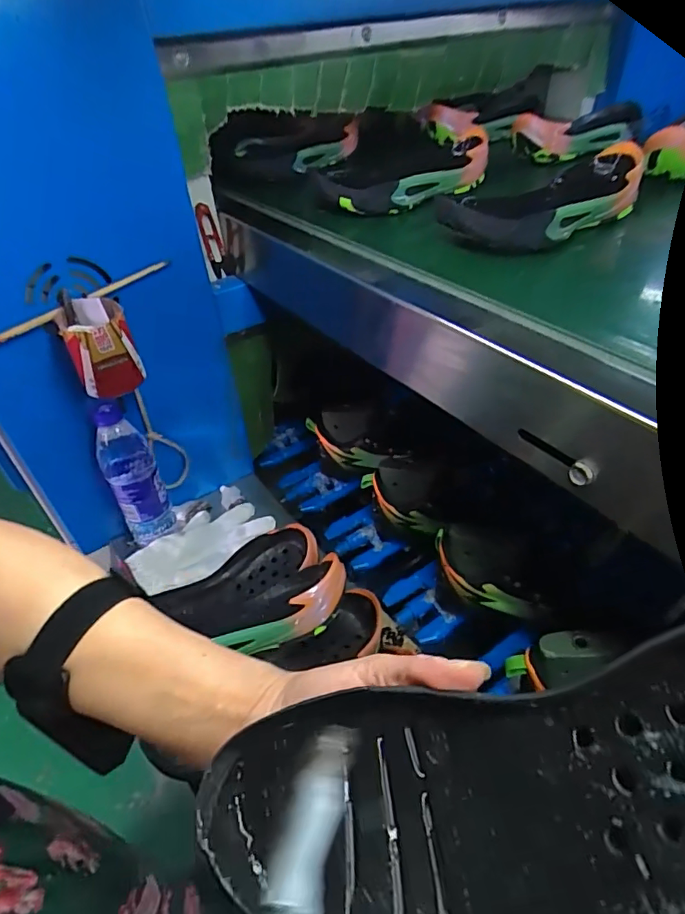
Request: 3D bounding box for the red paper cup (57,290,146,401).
[{"bbox_3d":[-0.264,-0.121,0.566,0.066,0.093,0.070,-23,44,-18],"label":"red paper cup"}]

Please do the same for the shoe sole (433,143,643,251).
[{"bbox_3d":[0.202,-0.256,0.518,0.247,0.048,0.090,-28,46,-23],"label":"shoe sole"}]

